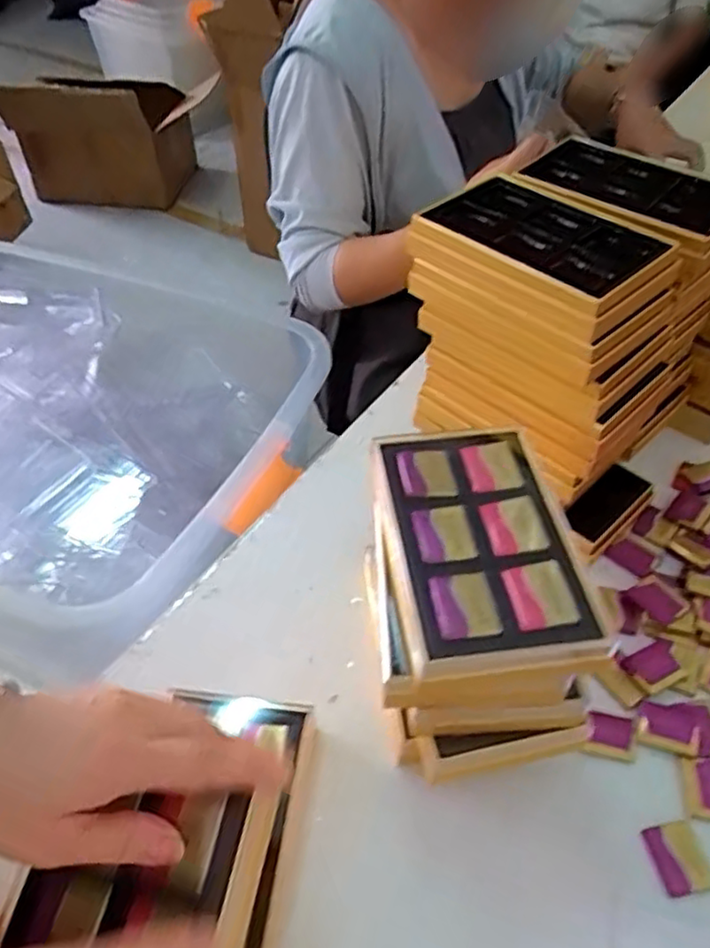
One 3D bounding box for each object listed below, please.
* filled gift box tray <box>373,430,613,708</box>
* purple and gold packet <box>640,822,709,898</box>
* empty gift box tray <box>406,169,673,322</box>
[{"bbox_3d":[0.069,0.042,0.400,0.107,0.023,0.173,-5,47,-5],"label":"filled gift box tray"},{"bbox_3d":[0.204,0.241,0.424,0.032,0.004,0.039,-10,46,-6],"label":"purple and gold packet"},{"bbox_3d":[0.137,-0.169,0.489,0.109,0.017,0.159,-35,56,-28],"label":"empty gift box tray"}]

